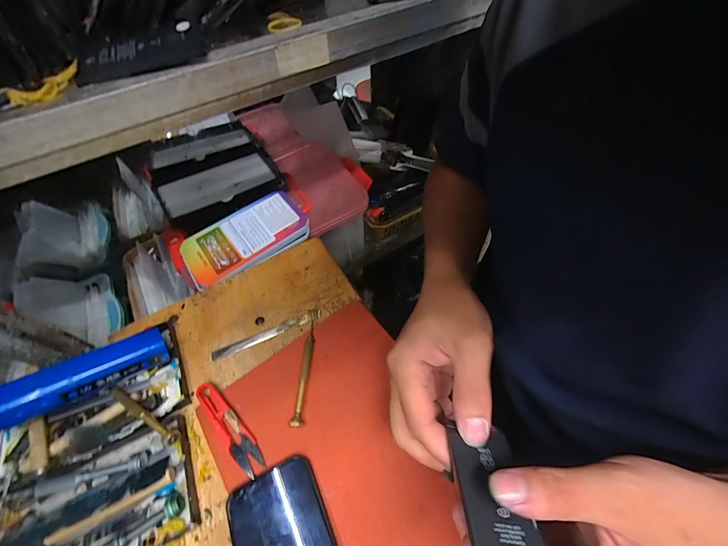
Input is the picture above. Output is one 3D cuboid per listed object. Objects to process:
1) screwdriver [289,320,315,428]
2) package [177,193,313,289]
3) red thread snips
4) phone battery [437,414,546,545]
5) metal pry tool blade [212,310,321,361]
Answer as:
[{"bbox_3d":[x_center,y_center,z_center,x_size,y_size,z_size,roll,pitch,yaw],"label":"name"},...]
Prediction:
[{"bbox_3d":[-0.061,0.100,0.325,0.010,0.012,0.112,0,55,3],"label":"screwdriver"},{"bbox_3d":[-0.175,-0.055,0.462,0.179,0.026,0.099,-33,59,-18],"label":"package"},{"bbox_3d":[-0.131,0.146,0.299,0.100,0.009,0.023,38,65,26],"label":"red thread snips"},{"bbox_3d":[0.074,0.133,0.170,0.042,0.005,0.097,11,33,-7],"label":"phone battery"},{"bbox_3d":[-0.111,0.069,0.358,0.126,0.004,0.013,-22,56,-12],"label":"metal pry tool blade"}]

